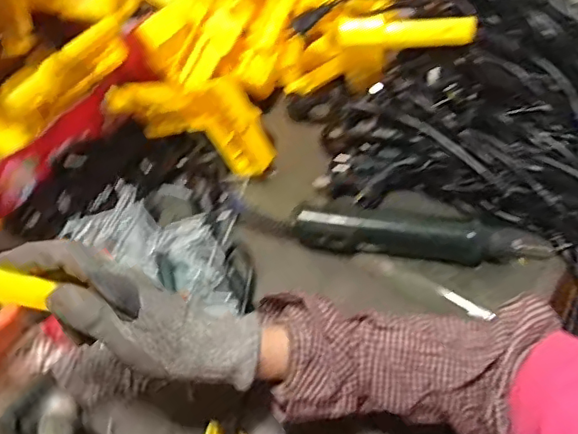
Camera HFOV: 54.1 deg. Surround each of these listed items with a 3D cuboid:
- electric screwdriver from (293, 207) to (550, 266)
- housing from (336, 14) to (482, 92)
[{"bbox_3d":[0.133,0.019,0.567,0.255,0.033,0.035,4,54,4],"label":"electric screwdriver"},{"bbox_3d":[0.131,-0.198,0.646,0.155,0.085,0.029,-11,50,25],"label":"housing"}]

